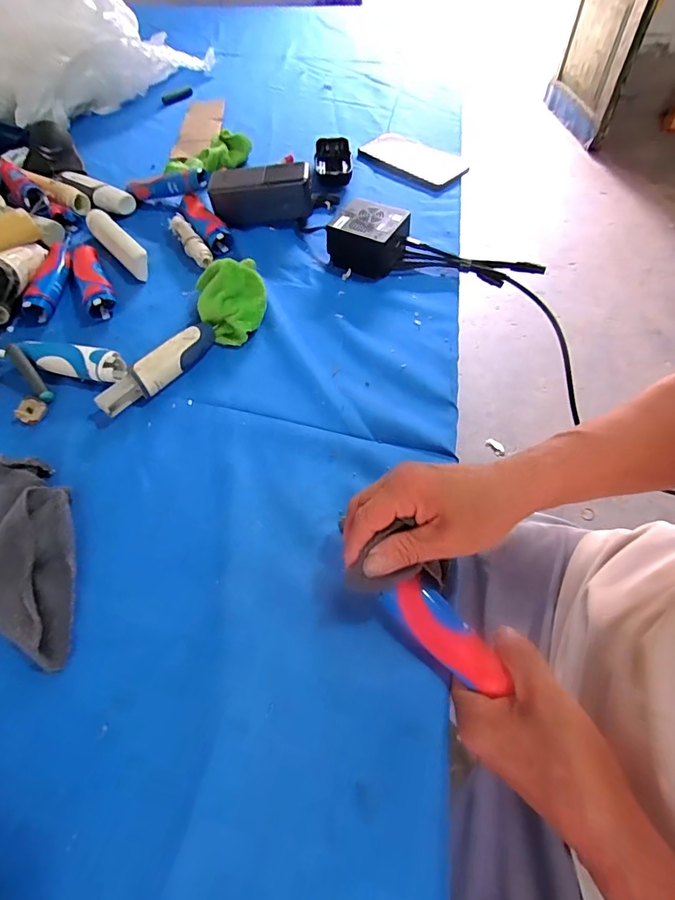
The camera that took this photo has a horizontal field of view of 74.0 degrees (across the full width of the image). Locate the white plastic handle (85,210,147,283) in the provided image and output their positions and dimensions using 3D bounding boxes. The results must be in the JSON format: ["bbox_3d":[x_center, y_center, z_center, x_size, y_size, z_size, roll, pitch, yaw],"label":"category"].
[{"bbox_3d":[-0.278,-0.261,0.558,0.026,0.030,0.145,-35,65,-21],"label":"white plastic handle"}]

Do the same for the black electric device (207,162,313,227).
[{"bbox_3d":[-0.098,-0.333,0.586,0.130,0.055,0.060,-4,59,-2],"label":"black electric device"}]

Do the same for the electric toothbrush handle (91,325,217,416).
[{"bbox_3d":[-0.173,-0.081,0.444,0.028,0.025,0.133,36,64,20],"label":"electric toothbrush handle"}]

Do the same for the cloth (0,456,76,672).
[{"bbox_3d":[-0.253,0.080,0.345,0.085,0.025,0.174,-14,59,-10],"label":"cloth"}]

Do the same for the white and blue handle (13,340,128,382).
[{"bbox_3d":[-0.268,-0.091,0.451,0.105,0.023,0.031,13,58,7],"label":"white and blue handle"}]

